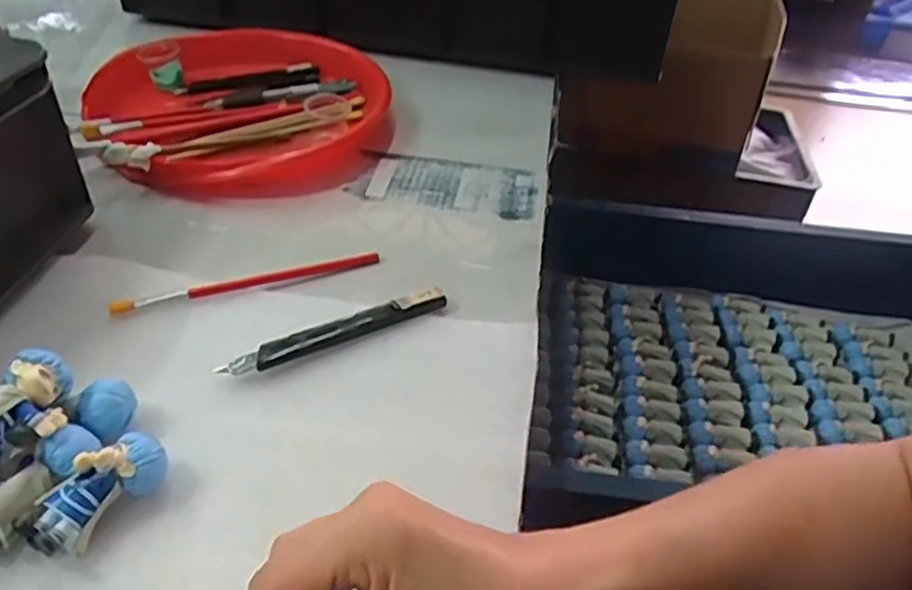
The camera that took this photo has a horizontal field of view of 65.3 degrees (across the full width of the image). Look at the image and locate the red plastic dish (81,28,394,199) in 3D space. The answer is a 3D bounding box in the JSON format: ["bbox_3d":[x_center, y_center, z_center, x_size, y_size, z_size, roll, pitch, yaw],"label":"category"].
[{"bbox_3d":[-0.181,-0.167,0.608,0.248,0.031,0.235,2,40,-2],"label":"red plastic dish"}]

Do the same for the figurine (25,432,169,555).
[{"bbox_3d":[-0.158,0.084,0.311,0.024,0.027,0.061,32,59,27],"label":"figurine"}]

